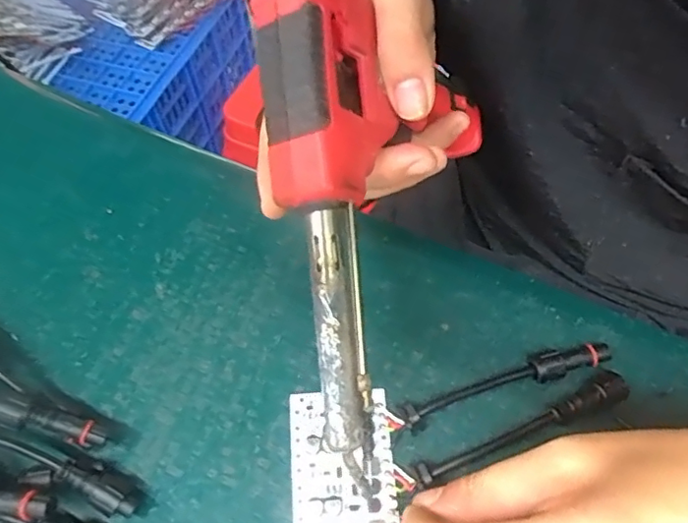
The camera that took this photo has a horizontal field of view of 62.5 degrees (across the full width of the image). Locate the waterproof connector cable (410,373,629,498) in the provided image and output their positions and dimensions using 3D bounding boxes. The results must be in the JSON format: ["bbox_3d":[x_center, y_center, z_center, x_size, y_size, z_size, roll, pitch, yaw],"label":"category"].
[{"bbox_3d":[0.073,0.071,0.232,0.097,0.012,0.012,-22,61,-10],"label":"waterproof connector cable"}]

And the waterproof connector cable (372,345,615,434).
[{"bbox_3d":[0.066,0.053,0.244,0.102,0.012,0.014,-17,60,-7],"label":"waterproof connector cable"}]

